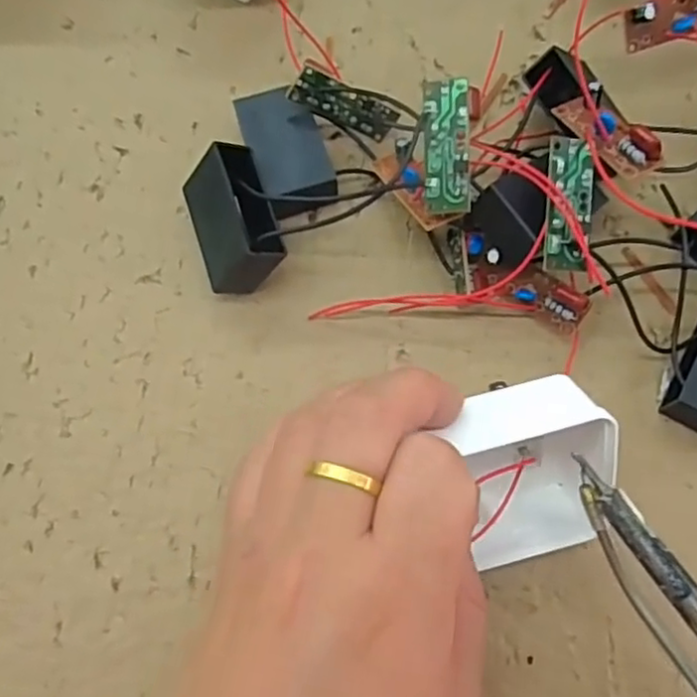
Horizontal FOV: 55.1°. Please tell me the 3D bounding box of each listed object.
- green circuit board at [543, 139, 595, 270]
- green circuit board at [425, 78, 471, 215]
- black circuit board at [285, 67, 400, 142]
[{"bbox_3d":[0.075,-0.048,0.226,0.016,0.005,0.044,4,92,2],"label":"green circuit board"},{"bbox_3d":[0.034,-0.069,0.229,0.014,0.006,0.044,-2,95,0],"label":"green circuit board"},{"bbox_3d":[-0.002,-0.095,0.261,0.042,0.016,0.004,17,44,-28],"label":"black circuit board"}]

